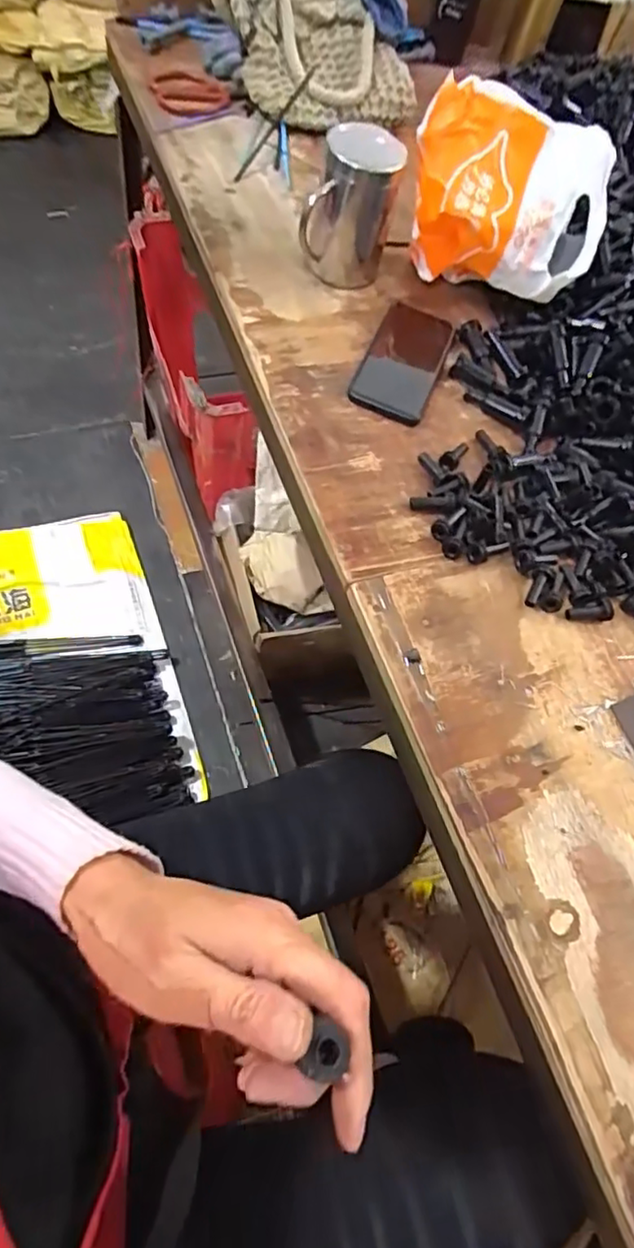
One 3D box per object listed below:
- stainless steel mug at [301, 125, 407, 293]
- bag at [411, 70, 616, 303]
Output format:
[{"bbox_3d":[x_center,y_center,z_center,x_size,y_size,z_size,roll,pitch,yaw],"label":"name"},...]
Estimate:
[{"bbox_3d":[0.036,-0.426,0.624,0.079,0.133,0.103,18,61,-2],"label":"stainless steel mug"},{"bbox_3d":[0.189,-0.427,0.634,0.196,0.138,0.112,16,62,-3],"label":"bag"}]

